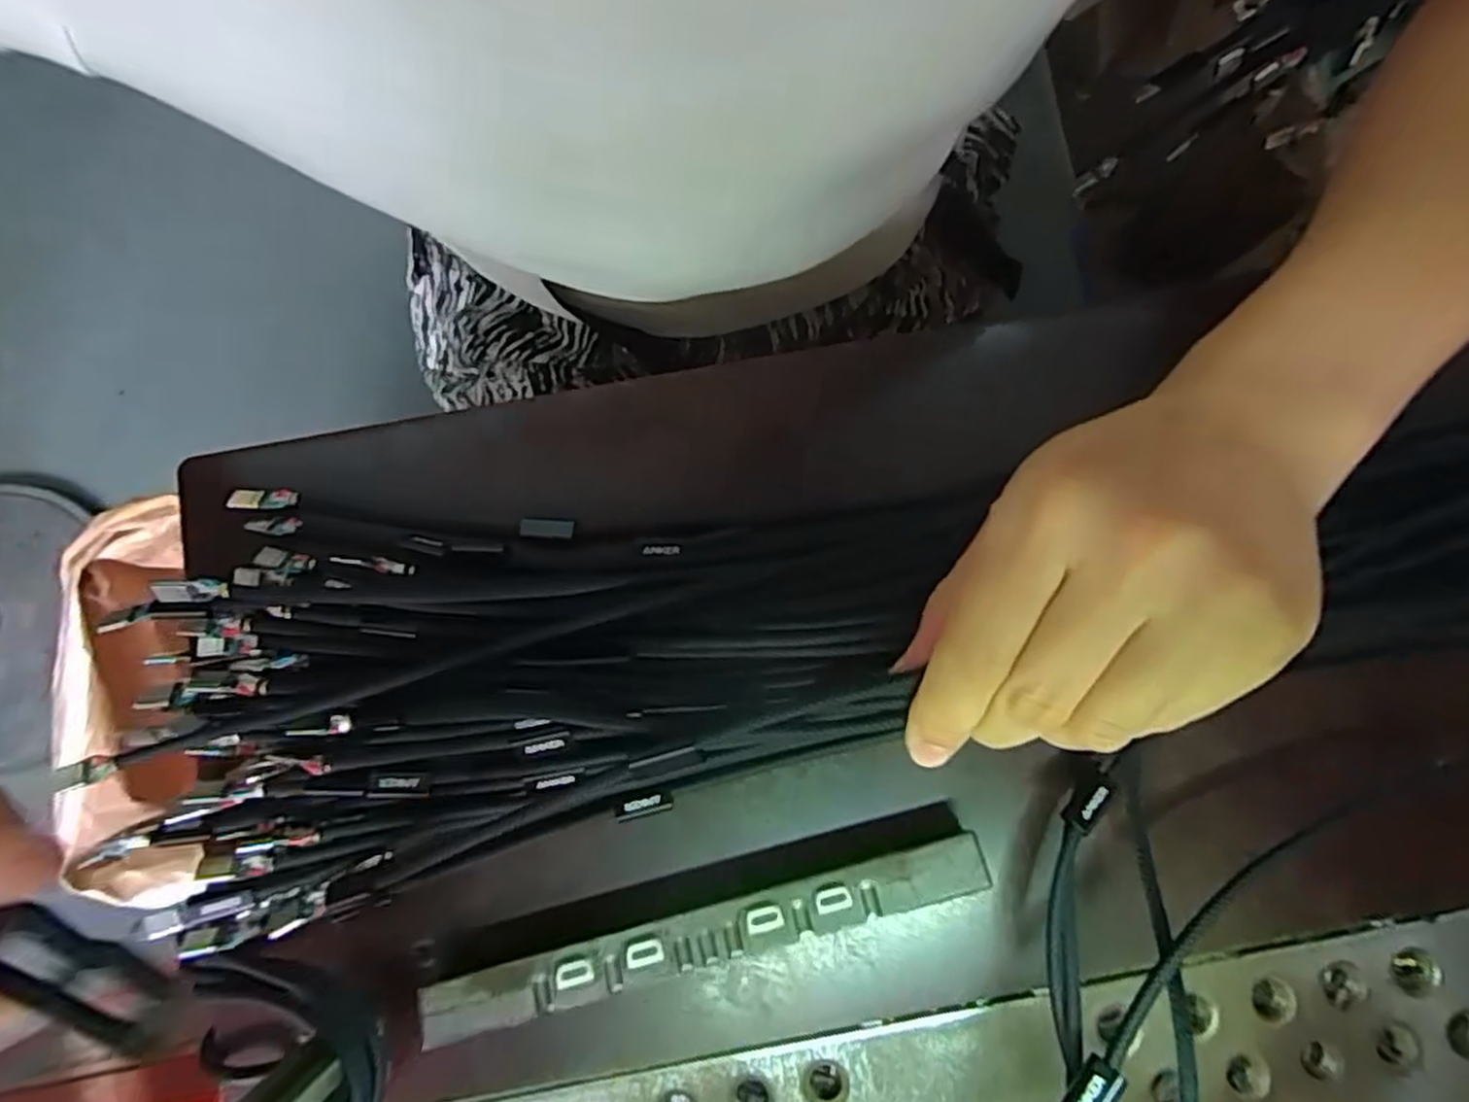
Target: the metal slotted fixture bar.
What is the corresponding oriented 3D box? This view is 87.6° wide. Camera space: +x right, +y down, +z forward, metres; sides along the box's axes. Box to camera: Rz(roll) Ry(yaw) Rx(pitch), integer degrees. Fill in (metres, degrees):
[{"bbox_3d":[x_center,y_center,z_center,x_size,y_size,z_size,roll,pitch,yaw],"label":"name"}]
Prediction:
[{"bbox_3d":[-0.009,0.119,0.244,0.175,0.021,0.018,-15,82,-1],"label":"metal slotted fixture bar"}]

